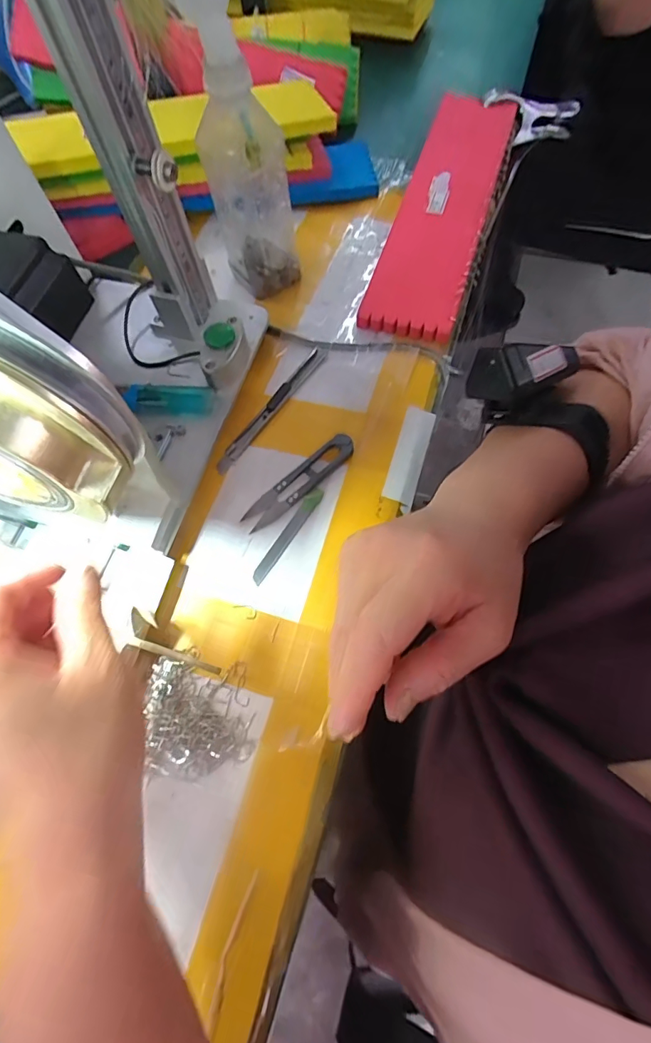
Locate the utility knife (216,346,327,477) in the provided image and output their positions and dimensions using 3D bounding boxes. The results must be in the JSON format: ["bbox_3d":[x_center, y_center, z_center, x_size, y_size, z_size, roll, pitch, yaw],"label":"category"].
[{"bbox_3d":[-0.042,-0.093,0.384,0.012,0.009,0.138,31,72,16],"label":"utility knife"}]

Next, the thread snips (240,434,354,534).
[{"bbox_3d":[-0.019,-0.030,0.351,0.099,0.010,0.022,-39,70,-13],"label":"thread snips"}]

